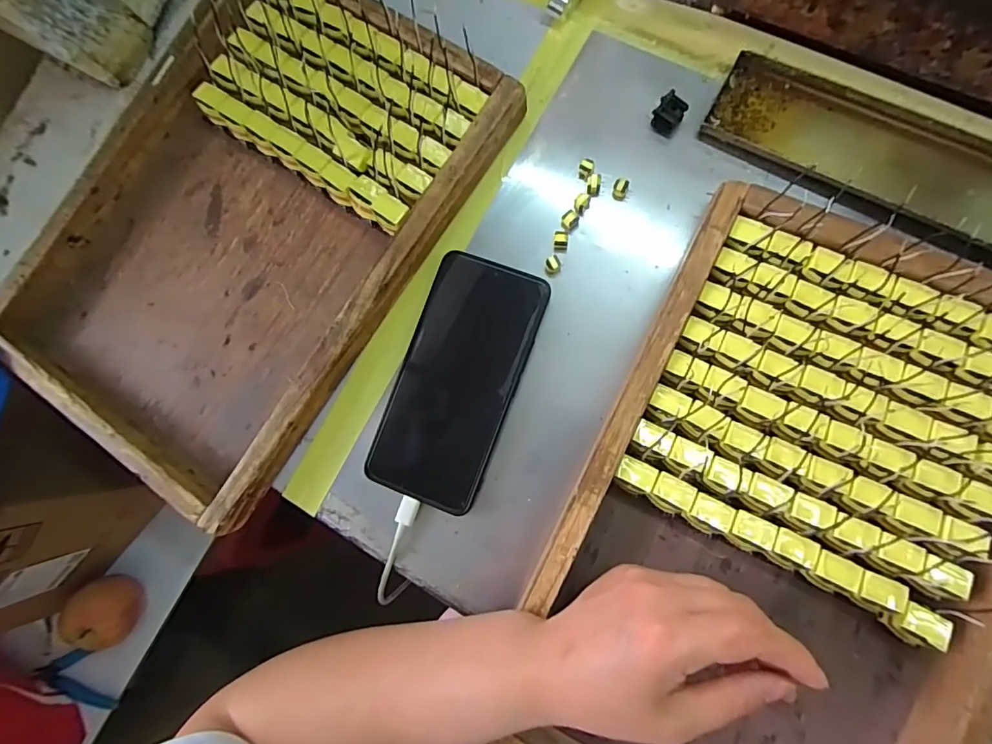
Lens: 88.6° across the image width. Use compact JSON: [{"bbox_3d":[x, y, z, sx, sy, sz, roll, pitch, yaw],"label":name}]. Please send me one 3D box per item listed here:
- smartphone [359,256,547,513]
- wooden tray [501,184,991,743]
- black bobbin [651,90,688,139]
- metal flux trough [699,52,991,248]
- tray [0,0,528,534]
[{"bbox_3d":[-0.025,0.006,0.335,0.077,0.009,0.161,20,89,8],"label":"smartphone"},{"bbox_3d":[0.162,0.094,0.287,0.230,0.040,0.351,24,90,8],"label":"wooden tray"},{"bbox_3d":[0.114,-0.169,0.333,0.017,0.017,0.019,40,92,8],"label":"black bobbin"},{"bbox_3d":[0.276,-0.113,0.305,0.296,0.020,0.060,29,91,8],"label":"metal flux trough"},{"bbox_3d":[-0.175,-0.101,0.355,0.238,0.047,0.345,34,92,8],"label":"tray"}]

